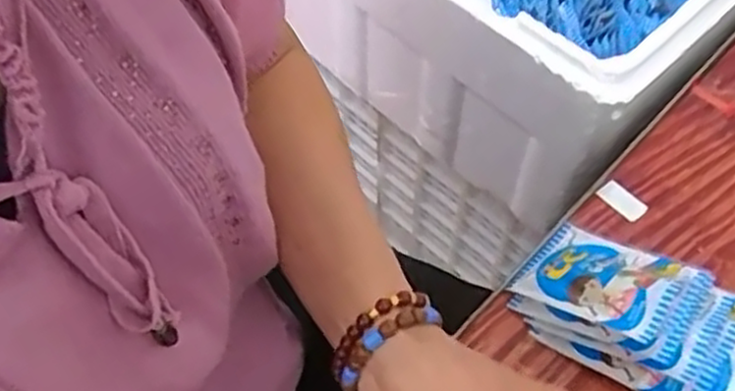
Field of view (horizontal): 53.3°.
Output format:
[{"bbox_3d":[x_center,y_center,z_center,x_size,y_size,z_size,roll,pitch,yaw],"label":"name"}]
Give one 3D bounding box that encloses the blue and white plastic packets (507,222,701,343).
[{"bbox_3d":[0.141,0.050,0.447,0.060,0.016,0.096,-40,32,-22],"label":"blue and white plastic packets"}]

